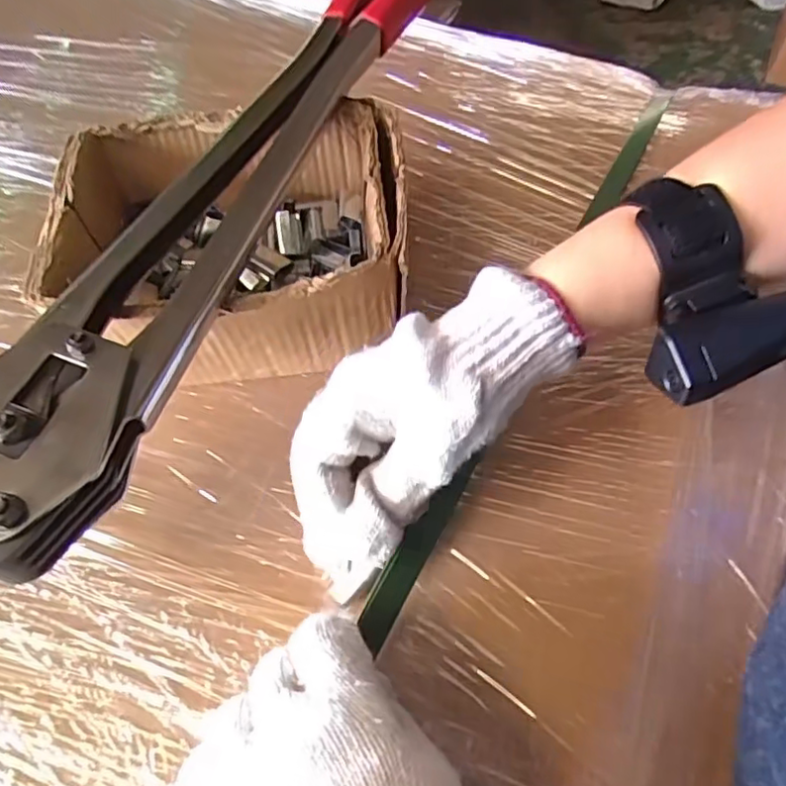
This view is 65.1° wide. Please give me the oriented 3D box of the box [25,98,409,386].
[{"bbox_3d":[-0.094,-0.091,0.390,0.200,0.090,0.166,-8,55,-4],"label":"box"}]

